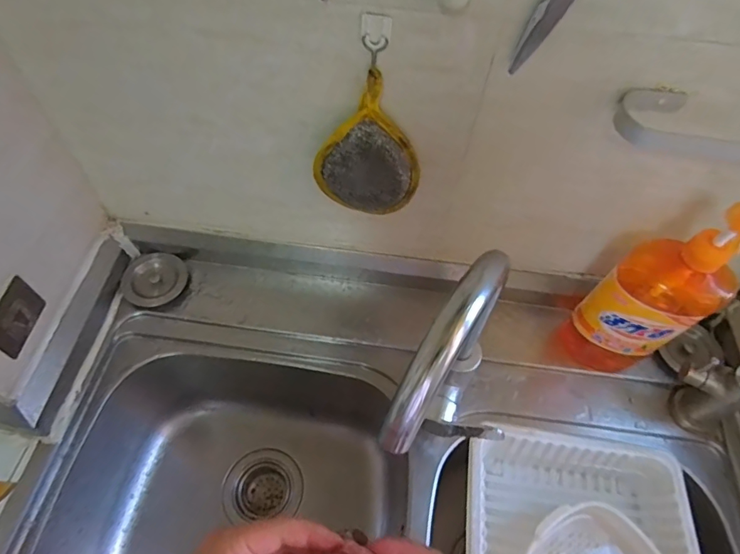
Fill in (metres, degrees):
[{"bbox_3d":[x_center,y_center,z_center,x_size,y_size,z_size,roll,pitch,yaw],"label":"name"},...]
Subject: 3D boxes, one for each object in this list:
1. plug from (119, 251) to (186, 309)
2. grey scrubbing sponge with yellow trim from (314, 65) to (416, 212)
[{"bbox_3d":[-0.295,0.004,0.637,0.079,0.020,0.080,2,57,-3],"label":"plug"},{"bbox_3d":[-0.002,-0.122,0.460,0.100,0.143,0.030,7,57,1],"label":"grey scrubbing sponge with yellow trim"}]

